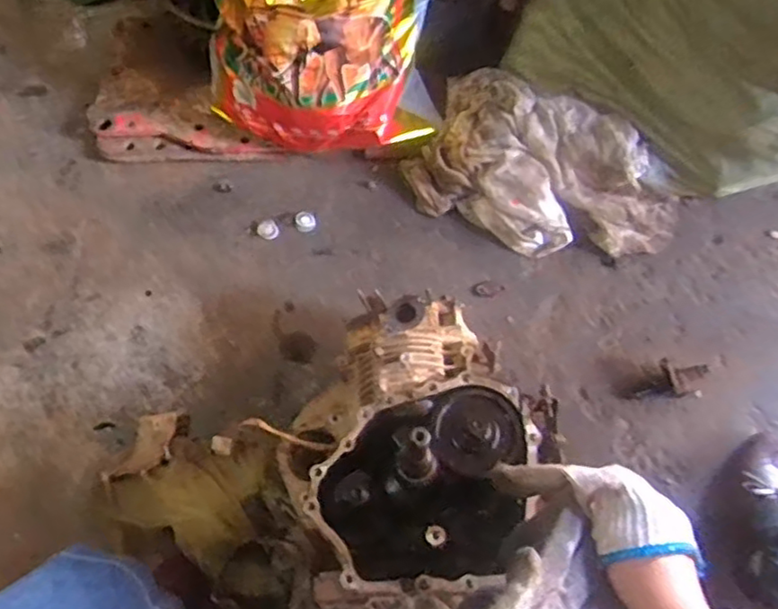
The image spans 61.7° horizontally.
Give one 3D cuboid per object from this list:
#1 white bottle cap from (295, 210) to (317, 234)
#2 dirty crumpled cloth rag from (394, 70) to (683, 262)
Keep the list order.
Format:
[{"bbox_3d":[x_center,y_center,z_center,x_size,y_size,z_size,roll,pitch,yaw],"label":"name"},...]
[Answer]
[{"bbox_3d":[-0.124,-0.125,0.973,0.032,0.021,0.027,1,65,2],"label":"white bottle cap"},{"bbox_3d":[0.217,-0.185,0.910,0.372,0.119,0.189,27,69,13],"label":"dirty crumpled cloth rag"}]

